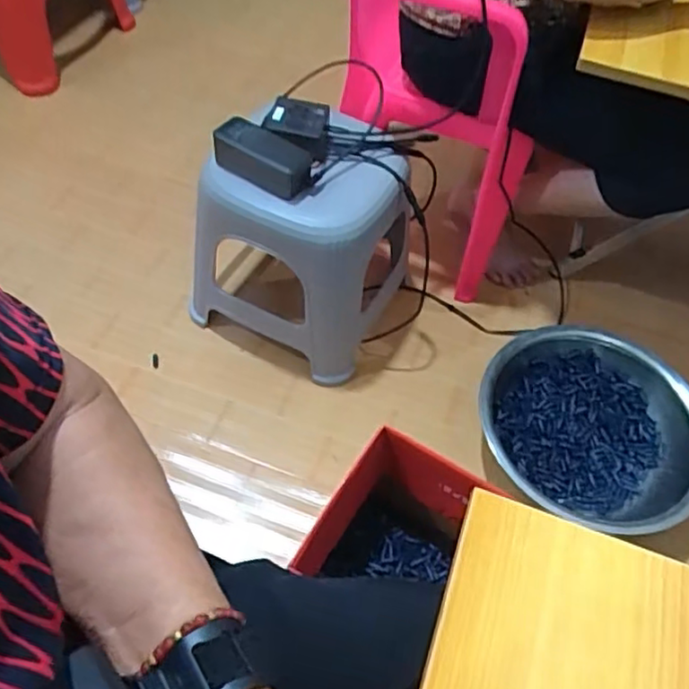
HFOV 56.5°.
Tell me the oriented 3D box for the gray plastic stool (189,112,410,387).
[{"bbox_3d":[-0.066,-0.155,1.016,0.275,0.317,0.249,22,56,10],"label":"gray plastic stool"}]

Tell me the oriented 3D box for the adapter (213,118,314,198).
[{"bbox_3d":[-0.105,-0.248,0.845,0.135,0.053,0.060,31,58,16],"label":"adapter"}]

